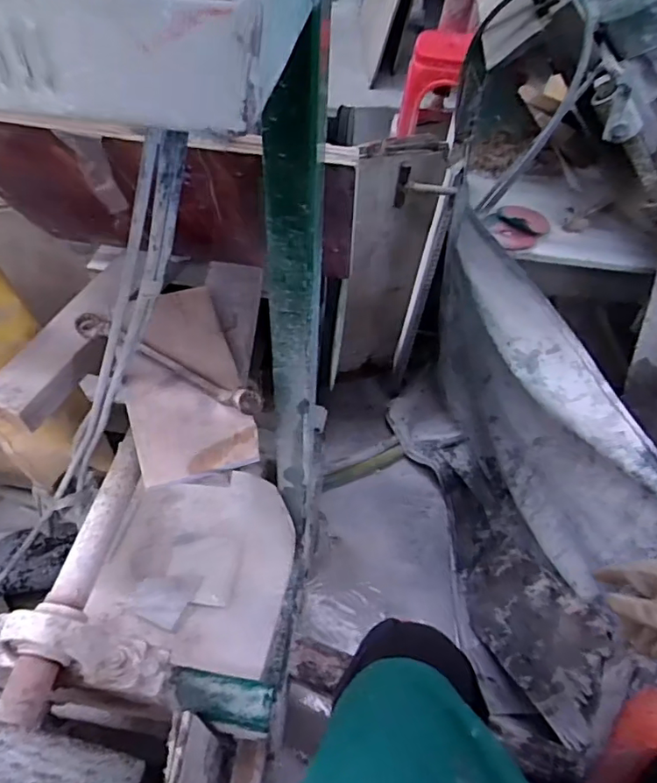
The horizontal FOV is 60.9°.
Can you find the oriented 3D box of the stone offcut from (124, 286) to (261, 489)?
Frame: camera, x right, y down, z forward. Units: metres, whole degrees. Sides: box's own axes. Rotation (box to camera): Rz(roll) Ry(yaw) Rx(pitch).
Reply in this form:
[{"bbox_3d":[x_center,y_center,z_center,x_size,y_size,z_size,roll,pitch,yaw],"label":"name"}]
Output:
[{"bbox_3d":[-0.165,-0.014,0.627,0.122,0.020,0.237,-15,64,-13],"label":"stone offcut"}]

